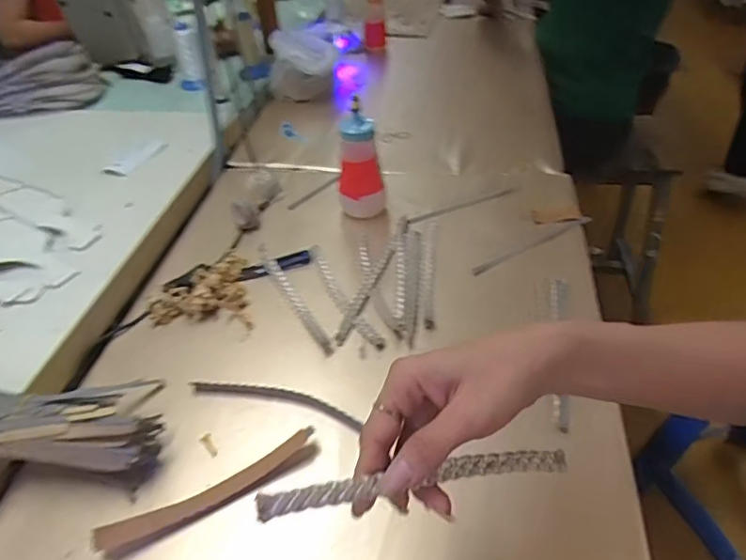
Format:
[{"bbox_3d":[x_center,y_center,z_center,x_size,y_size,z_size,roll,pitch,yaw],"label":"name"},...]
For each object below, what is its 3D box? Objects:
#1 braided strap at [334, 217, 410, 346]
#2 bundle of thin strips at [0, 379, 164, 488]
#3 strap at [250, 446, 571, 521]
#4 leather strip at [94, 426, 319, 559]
[{"bbox_3d":[0.005,-0.009,0.647,0.016,0.005,0.225,13,45,18],"label":"braided strap"},{"bbox_3d":[-0.302,0.106,0.473,0.233,0.061,0.106,12,42,-10],"label":"bundle of thin strips"},{"bbox_3d":[0.030,0.111,0.304,0.188,0.009,0.016,-1,41,-23],"label":"strap"},{"bbox_3d":[-0.132,0.176,0.454,0.183,0.023,0.023,-24,46,-21],"label":"leather strip"}]

